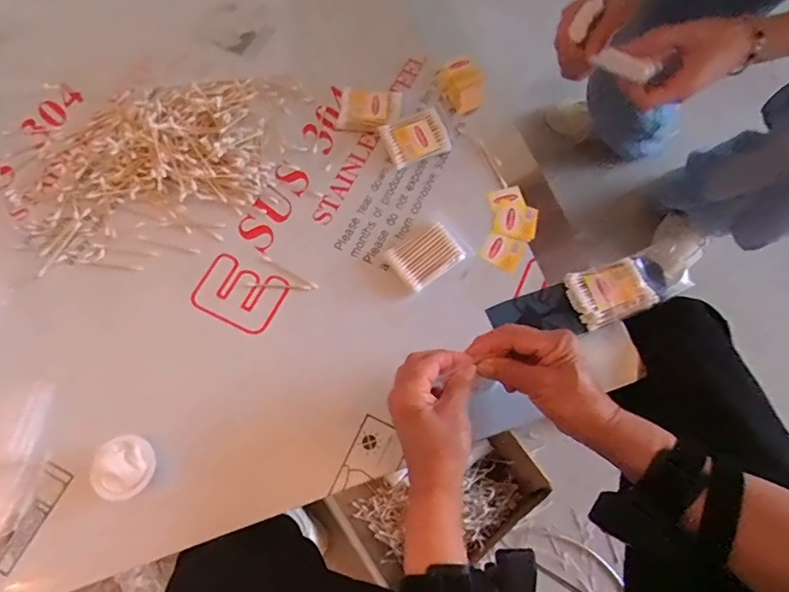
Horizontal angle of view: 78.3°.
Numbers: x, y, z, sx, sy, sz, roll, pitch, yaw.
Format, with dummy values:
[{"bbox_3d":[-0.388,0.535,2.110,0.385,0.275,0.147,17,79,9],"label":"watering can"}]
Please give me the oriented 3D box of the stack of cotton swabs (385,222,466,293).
[{"bbox_3d":[0.036,-0.044,0.534,0.074,0.023,0.053,-35,74,-13],"label":"stack of cotton swabs"}]

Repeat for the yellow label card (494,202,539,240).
[{"bbox_3d":[0.140,-0.086,0.554,0.046,0.006,0.045,13,64,10],"label":"yellow label card"}]

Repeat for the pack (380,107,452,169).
[{"bbox_3d":[0.027,-0.192,0.586,0.074,0.028,0.060,-22,71,-9],"label":"pack"}]

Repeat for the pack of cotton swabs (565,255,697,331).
[{"bbox_3d":[0.250,-0.012,0.525,0.120,0.025,0.062,-19,71,-8],"label":"pack of cotton swabs"}]

